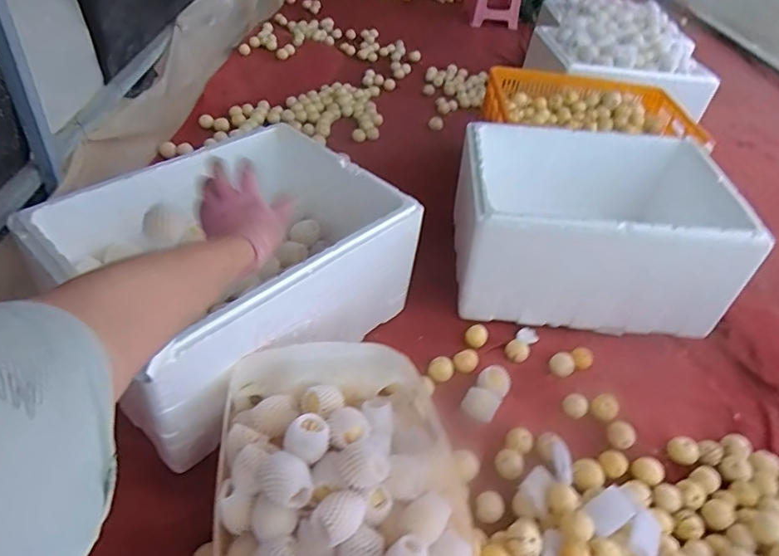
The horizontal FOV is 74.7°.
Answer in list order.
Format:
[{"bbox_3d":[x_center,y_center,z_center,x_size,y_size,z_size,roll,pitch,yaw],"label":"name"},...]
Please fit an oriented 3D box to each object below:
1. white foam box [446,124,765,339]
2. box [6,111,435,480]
[{"bbox_3d":[0.477,-0.134,1.281,0.581,0.327,0.454,9,42,0],"label":"white foam box"},{"bbox_3d":[-0.271,-0.015,1.007,0.398,0.262,0.583,32,47,23],"label":"box"}]

